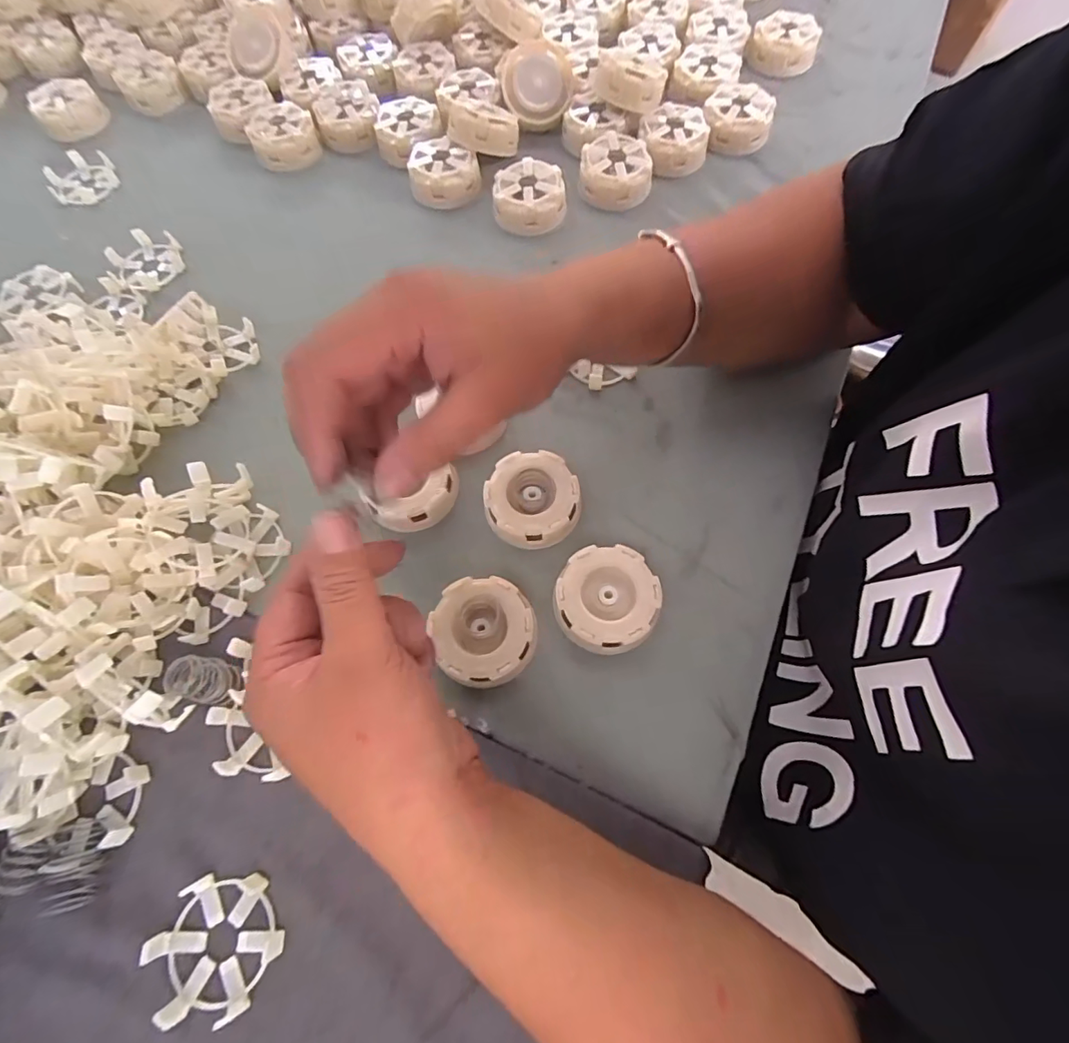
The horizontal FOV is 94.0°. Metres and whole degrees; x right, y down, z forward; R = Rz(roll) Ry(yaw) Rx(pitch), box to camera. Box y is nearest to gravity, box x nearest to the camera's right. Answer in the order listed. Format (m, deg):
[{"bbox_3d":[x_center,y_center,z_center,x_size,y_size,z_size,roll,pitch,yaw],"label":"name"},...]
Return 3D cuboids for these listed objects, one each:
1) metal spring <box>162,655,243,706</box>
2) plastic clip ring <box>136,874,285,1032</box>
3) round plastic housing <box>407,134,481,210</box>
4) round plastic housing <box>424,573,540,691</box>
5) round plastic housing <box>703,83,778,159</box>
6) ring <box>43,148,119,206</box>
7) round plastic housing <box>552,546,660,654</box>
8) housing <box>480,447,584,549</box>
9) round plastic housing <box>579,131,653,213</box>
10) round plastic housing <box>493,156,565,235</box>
[{"bbox_3d":[-0.184,0.089,0.279,0.031,0.024,0.023,12,69,5],"label":"metal spring"},{"bbox_3d":[-0.153,0.204,0.240,0.059,0.012,0.054,-2,68,-1],"label":"plastic clip ring"},{"bbox_3d":[-0.082,-0.313,0.447,0.060,0.028,0.060,0,68,0],"label":"round plastic housing"},{"bbox_3d":[-0.029,0.065,0.296,0.057,0.020,0.061,0,68,0],"label":"round plastic housing"},{"bbox_3d":[0.184,-0.366,0.455,0.059,0.031,0.059,0,68,0],"label":"round plastic housing"},{"bbox_3d":[-0.424,-0.322,0.465,0.054,0.014,0.052,-22,70,-8],"label":"ring"},{"bbox_3d":[0.043,0.048,0.301,0.060,0.023,0.061,0,68,0],"label":"round plastic housing"},{"bbox_3d":[-0.002,-0.014,0.326,0.059,0.022,0.059,0,68,0],"label":"housing"},{"bbox_3d":[0.070,-0.308,0.436,0.059,0.027,0.059,2,68,1],"label":"round plastic housing"},{"bbox_3d":[-0.005,-0.279,0.428,0.060,0.028,0.060,0,68,0],"label":"round plastic housing"}]

